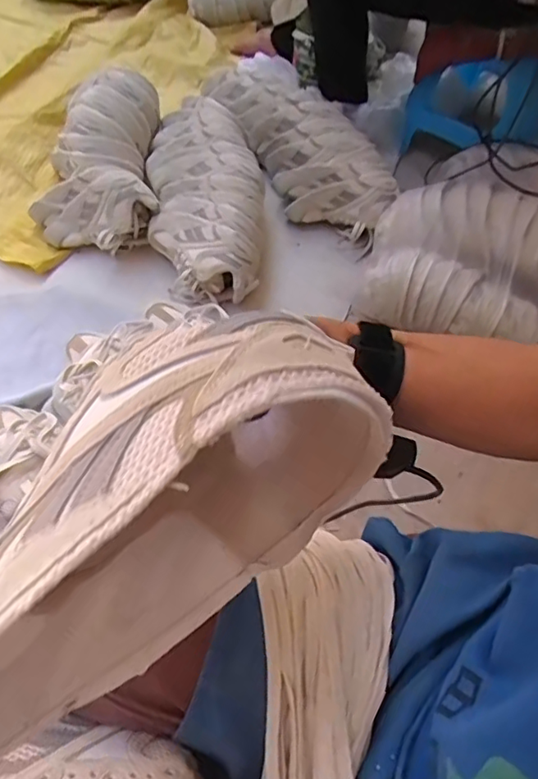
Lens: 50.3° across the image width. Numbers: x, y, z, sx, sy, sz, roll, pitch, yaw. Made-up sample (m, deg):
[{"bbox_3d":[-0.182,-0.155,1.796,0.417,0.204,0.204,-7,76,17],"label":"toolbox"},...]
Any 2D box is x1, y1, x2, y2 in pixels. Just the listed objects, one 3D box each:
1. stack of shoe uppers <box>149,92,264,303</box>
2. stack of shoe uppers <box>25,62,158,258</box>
[{"bbox_3d":[-0.125,-0.378,1.104,0.209,0.137,0.507,-2,58,-7],"label":"stack of shoe uppers"},{"bbox_3d":[-0.333,-0.442,1.115,0.227,0.146,0.423,-3,58,-7],"label":"stack of shoe uppers"}]

